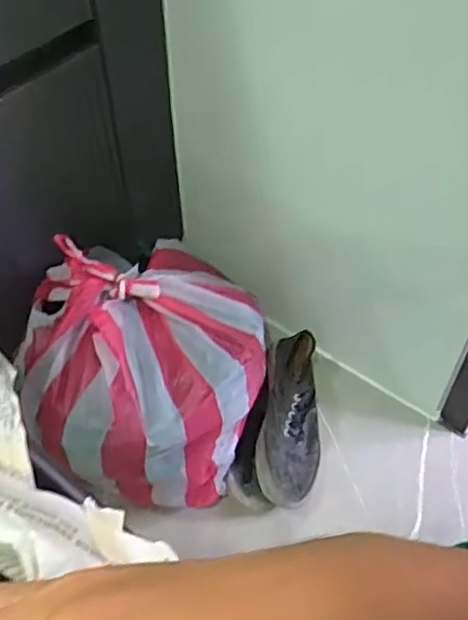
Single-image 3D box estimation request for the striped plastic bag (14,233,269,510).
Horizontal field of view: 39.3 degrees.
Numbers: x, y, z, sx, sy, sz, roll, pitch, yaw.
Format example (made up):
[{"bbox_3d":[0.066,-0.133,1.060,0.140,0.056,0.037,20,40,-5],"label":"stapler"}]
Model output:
[{"bbox_3d":[-0.112,0.081,0.861,0.277,0.264,0.267,-3,51,-5],"label":"striped plastic bag"}]

